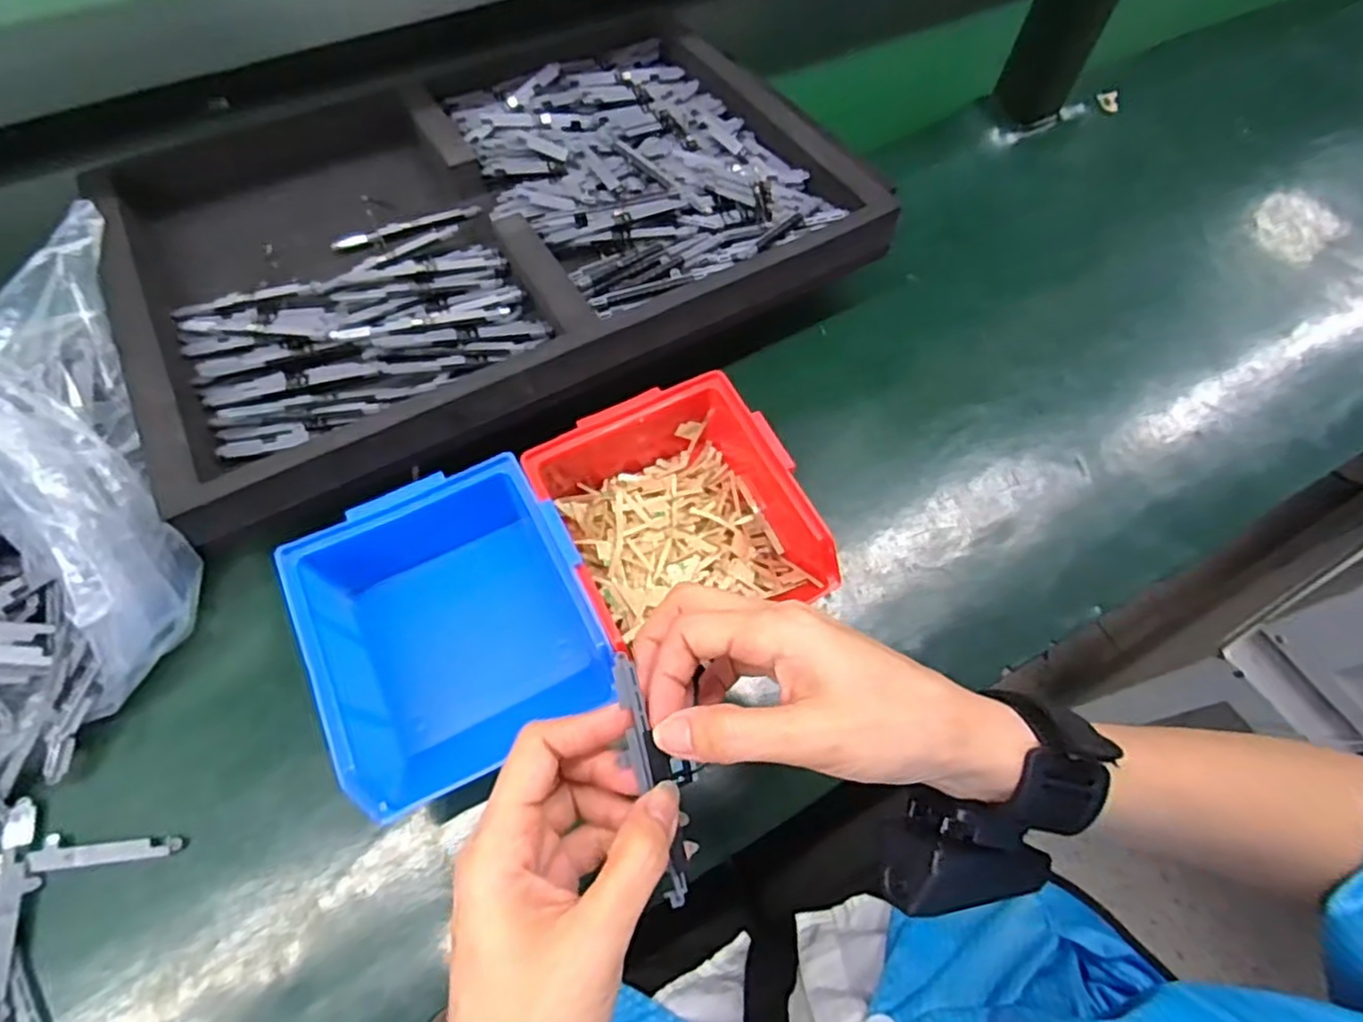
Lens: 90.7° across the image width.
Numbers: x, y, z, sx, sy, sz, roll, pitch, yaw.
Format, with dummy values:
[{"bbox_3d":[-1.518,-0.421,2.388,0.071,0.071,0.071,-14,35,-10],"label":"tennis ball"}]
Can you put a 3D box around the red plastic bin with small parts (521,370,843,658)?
[{"bbox_3d":[-0.003,0.005,0.366,0.124,0.069,0.148,-23,66,-13],"label":"red plastic bin with small parts"}]

